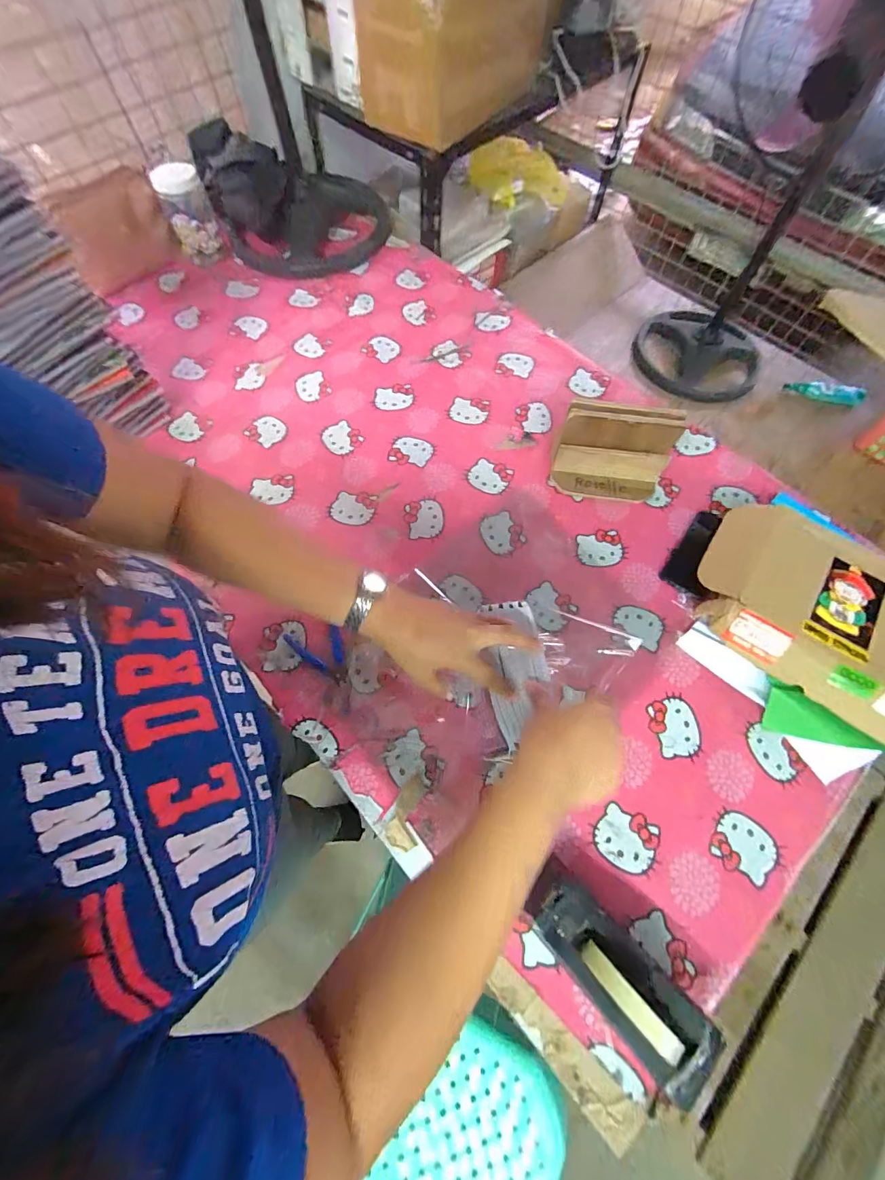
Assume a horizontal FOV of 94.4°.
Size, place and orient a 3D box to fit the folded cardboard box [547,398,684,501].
[{"bbox_3d":[0.295,-0.235,0.710,0.186,0.126,0.101,10,69,4],"label":"folded cardboard box"}]

